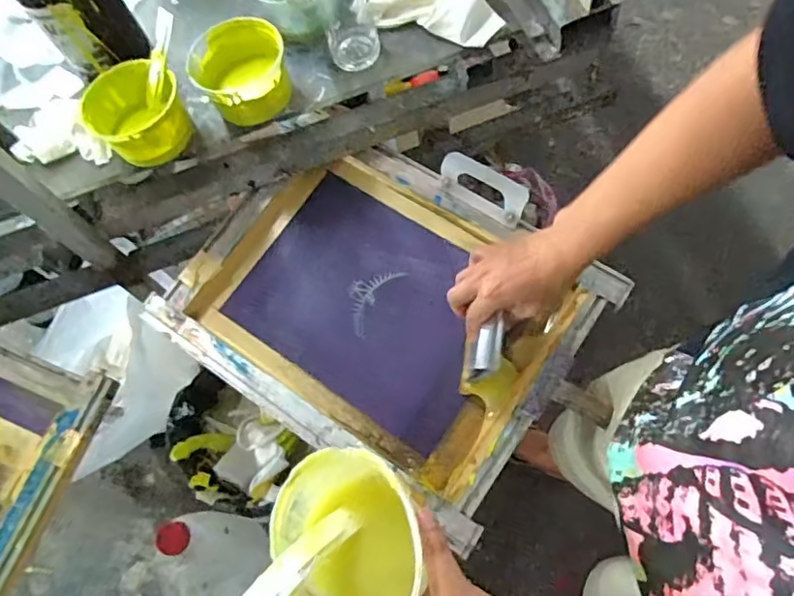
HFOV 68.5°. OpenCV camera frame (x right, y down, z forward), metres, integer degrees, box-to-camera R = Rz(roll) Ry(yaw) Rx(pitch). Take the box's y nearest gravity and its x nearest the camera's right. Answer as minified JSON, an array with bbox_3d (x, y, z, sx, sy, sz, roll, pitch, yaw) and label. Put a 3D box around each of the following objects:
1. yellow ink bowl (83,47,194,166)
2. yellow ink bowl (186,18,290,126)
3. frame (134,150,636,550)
[{"bbox_3d":[-0.312,-0.224,0.698,0.108,0.067,0.114,-4,65,8],"label":"yellow ink bowl"},{"bbox_3d":[-0.187,-0.272,0.711,0.109,0.068,0.101,-4,65,8],"label":"yellow ink bowl"},{"bbox_3d":[-0.023,0.008,0.734,0.477,0.076,0.360,32,72,14],"label":"frame"}]

